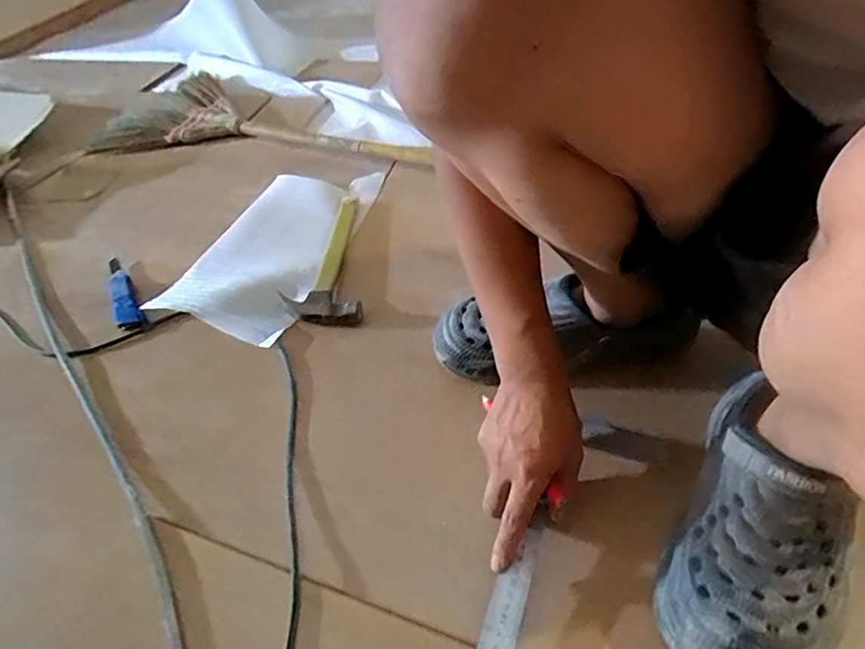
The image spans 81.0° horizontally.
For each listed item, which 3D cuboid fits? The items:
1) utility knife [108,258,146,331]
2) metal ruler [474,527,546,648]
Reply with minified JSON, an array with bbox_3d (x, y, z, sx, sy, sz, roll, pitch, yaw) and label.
[{"bbox_3d":[-0.464,-0.049,0.753,0.034,0.023,0.170,-29,49,-19],"label":"utility knife"},{"bbox_3d":[0.053,0.250,0.412,0.030,0.006,0.175,6,49,27],"label":"metal ruler"}]

